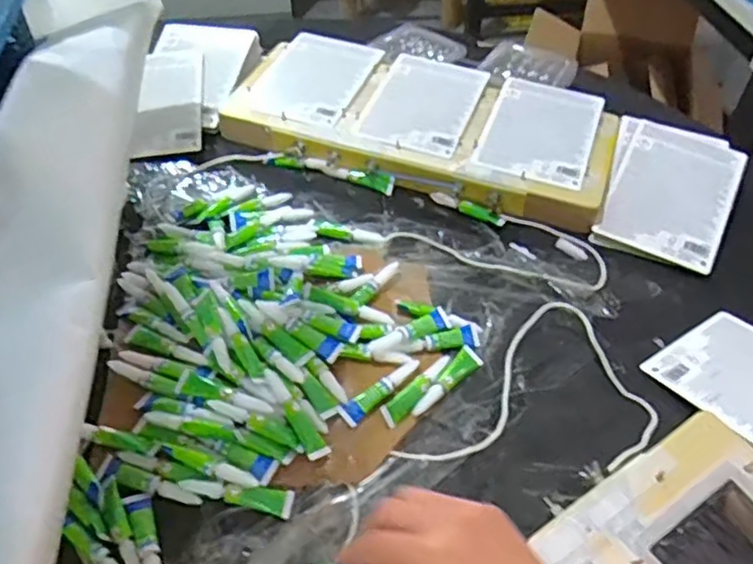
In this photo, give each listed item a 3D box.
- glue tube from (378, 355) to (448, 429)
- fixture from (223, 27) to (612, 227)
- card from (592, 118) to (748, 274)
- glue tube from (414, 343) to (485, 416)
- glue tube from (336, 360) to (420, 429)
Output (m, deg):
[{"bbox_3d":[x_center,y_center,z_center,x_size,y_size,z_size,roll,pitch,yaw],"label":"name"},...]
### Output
[{"bbox_3d":[0.034,0.086,0.534,0.018,0.008,0.080,35,57,26],"label":"glue tube"},{"bbox_3d":[0.052,-0.186,0.748,0.431,0.041,0.206,18,51,15],"label":"fixture"},{"bbox_3d":[0.308,-0.095,0.676,0.115,0.011,0.165,24,64,14],"label":"card"},{"bbox_3d":[0.057,0.082,0.542,0.019,0.012,0.083,36,57,27],"label":"glue tube"},{"bbox_3d":[0.004,0.086,0.528,0.080,0.010,0.018,-36,58,-28],"label":"glue tube"}]

